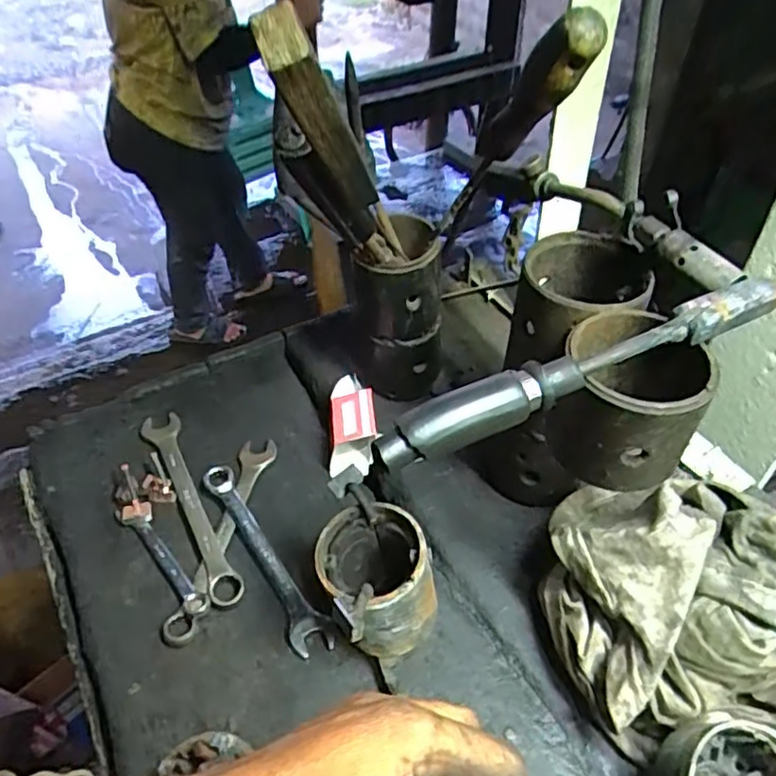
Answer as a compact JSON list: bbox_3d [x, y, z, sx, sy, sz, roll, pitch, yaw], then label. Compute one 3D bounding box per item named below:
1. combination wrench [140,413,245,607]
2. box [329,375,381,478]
[{"bbox_3d":[-0.178,0.095,0.591,0.035,0.016,0.221,-23,49,-21],"label":"combination wrench"},{"bbox_3d":[-0.033,0.035,0.634,0.046,0.045,0.105,-1,45,0],"label":"box"}]

